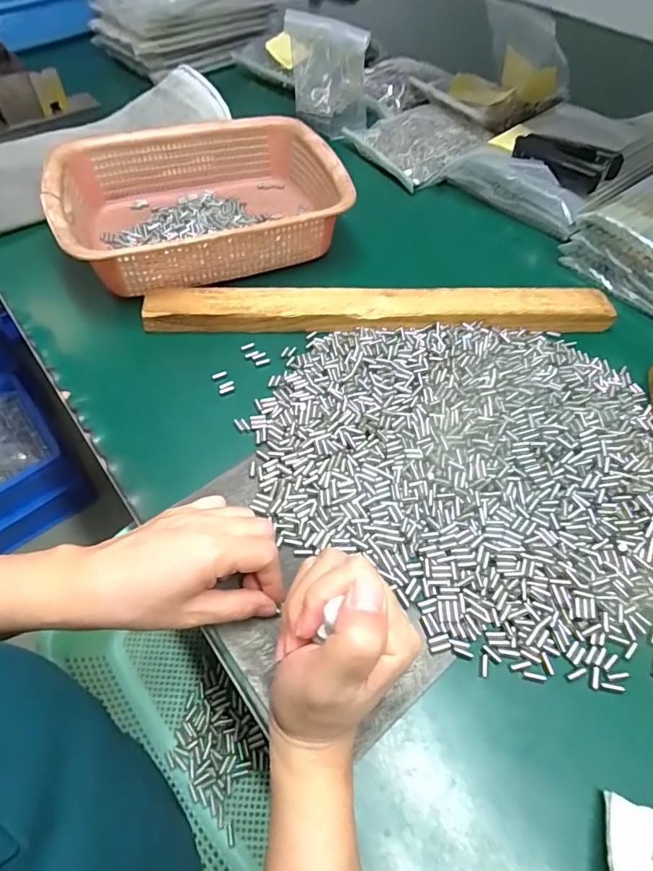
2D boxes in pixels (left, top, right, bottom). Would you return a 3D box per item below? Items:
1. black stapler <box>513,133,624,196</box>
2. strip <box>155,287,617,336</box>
[{"bbox_3d":[0.276,-0.317,0.557,0.114,0.033,0.048,28,61,18],"label":"black stapler"},{"bbox_3d":[0.052,-0.128,0.464,0.441,0.018,0.044,-2,56,-1],"label":"strip"}]

